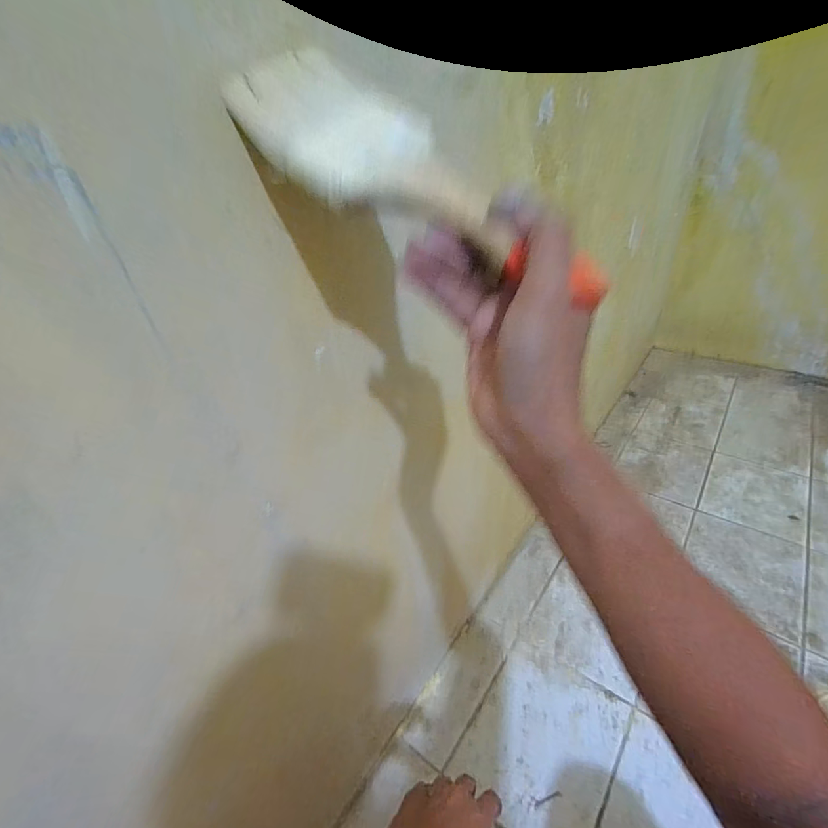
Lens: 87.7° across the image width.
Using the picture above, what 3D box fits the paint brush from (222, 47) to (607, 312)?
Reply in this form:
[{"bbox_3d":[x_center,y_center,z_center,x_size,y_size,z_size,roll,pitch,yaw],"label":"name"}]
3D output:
[{"bbox_3d":[0.003,-0.117,0.218,0.206,0.014,0.085,38,66,7],"label":"paint brush"}]

